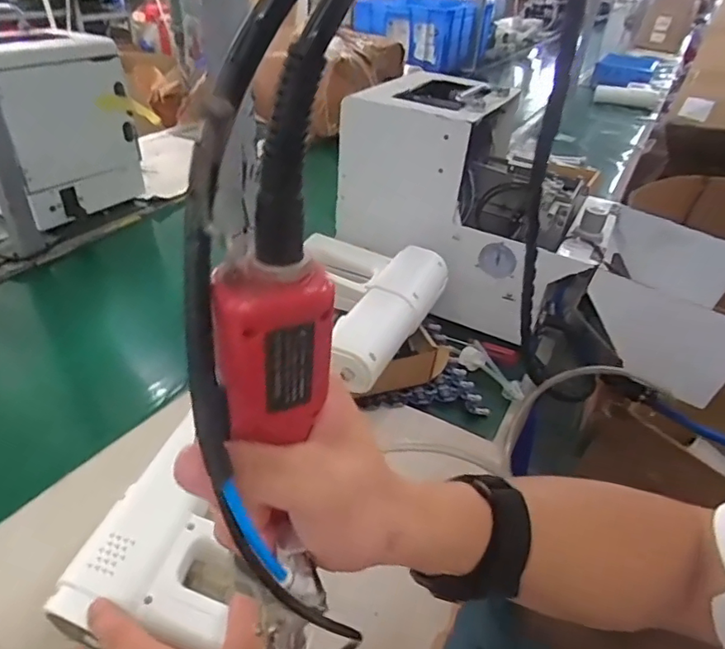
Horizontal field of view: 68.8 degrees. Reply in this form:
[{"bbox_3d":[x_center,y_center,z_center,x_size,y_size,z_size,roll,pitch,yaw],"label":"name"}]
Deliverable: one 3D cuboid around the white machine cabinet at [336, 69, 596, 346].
[{"bbox_3d":[0.156,-0.158,0.725,0.321,0.274,0.216,25,41,26],"label":"white machine cabinet"}]

